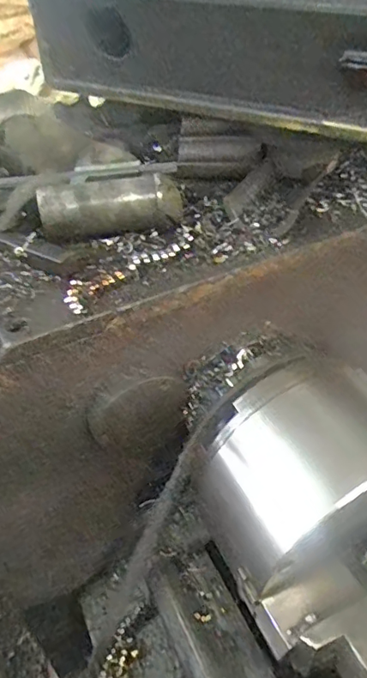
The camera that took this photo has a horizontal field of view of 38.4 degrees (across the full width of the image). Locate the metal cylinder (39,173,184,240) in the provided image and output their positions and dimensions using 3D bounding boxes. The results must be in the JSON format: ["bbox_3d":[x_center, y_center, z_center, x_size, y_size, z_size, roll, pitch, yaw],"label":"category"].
[{"bbox_3d":[-0.065,-0.129,0.482,0.125,0.050,0.053,-8,42,-4],"label":"metal cylinder"}]

